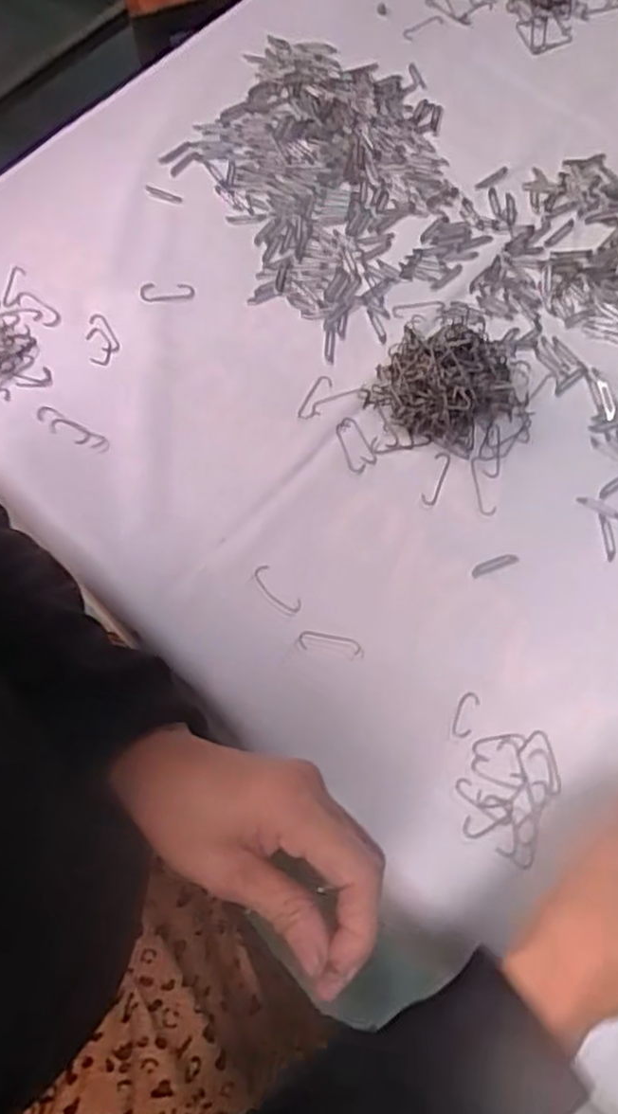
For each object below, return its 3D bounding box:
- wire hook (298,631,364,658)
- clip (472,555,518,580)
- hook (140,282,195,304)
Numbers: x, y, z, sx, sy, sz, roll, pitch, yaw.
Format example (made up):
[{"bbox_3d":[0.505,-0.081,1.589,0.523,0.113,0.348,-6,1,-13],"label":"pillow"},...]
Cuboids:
[{"bbox_3d":[0.015,0.057,0.477,0.043,0.004,0.012,8,70,6],"label":"wire hook"},{"bbox_3d":[0.126,0.005,0.492,0.034,0.004,0.009,-21,70,-5],"label":"clip"},{"bbox_3d":[-0.113,-0.211,0.581,0.044,0.005,0.016,-2,69,2],"label":"hook"}]

